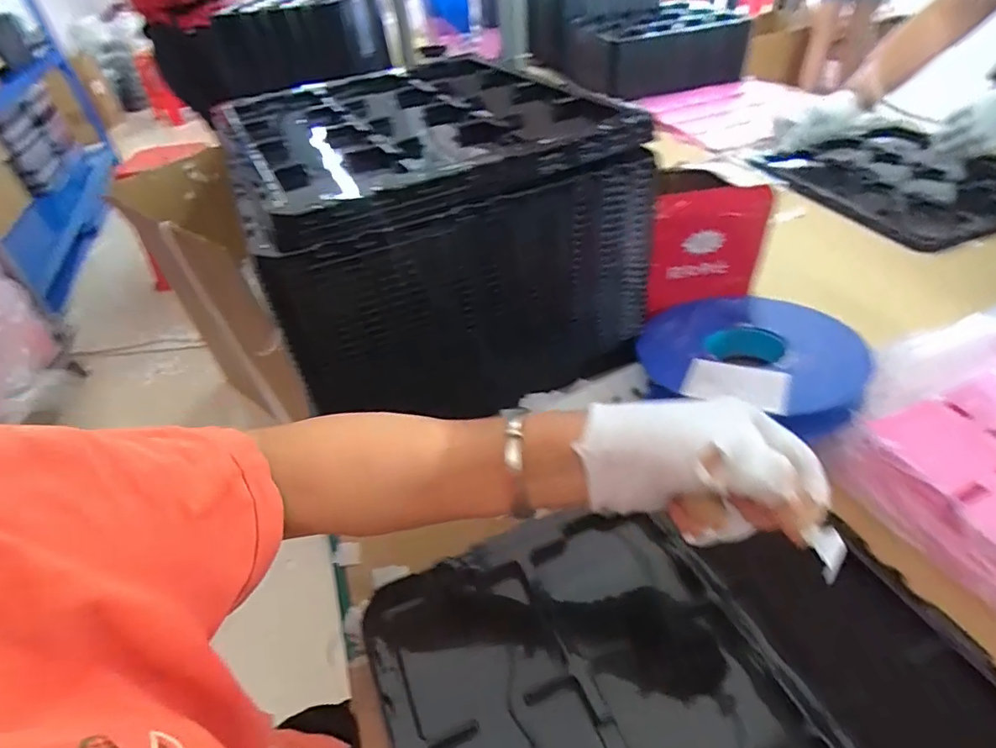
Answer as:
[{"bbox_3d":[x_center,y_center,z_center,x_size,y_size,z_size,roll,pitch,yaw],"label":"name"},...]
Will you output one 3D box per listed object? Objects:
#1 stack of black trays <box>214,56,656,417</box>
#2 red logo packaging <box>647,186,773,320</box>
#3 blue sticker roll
[{"bbox_3d":[-0.071,-0.161,0.592,0.346,0.235,0.384,-17,43,-11],"label":"stack of black trays"},{"bbox_3d":[0.222,-0.134,0.567,0.123,0.122,0.024,-13,42,-7],"label":"red logo packaging"},{"bbox_3d":[0.249,-0.030,0.522,0.195,0.020,0.200,-4,42,3],"label":"blue sticker roll"}]

